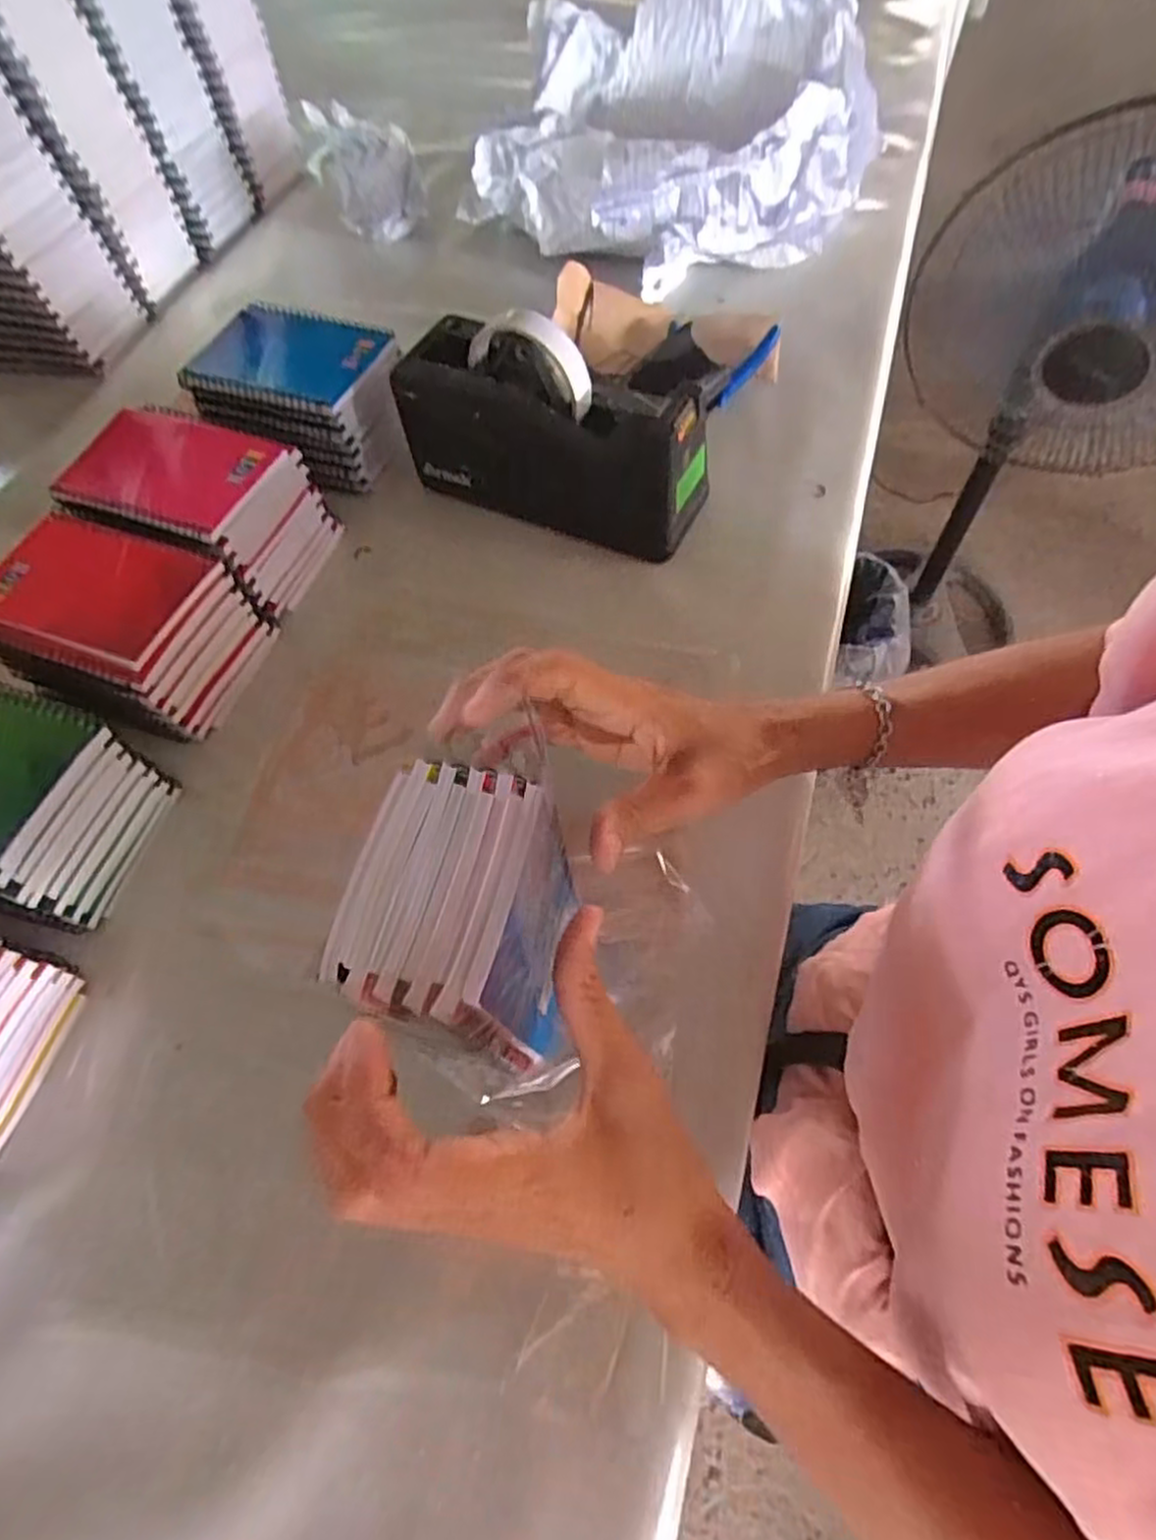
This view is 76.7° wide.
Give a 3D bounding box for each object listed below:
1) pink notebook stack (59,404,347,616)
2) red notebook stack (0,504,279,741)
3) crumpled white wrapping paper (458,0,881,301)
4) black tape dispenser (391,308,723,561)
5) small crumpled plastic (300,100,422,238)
[{"bbox_3d":[-0.253,-0.175,0.492,0.137,0.082,0.096,18,64,12],"label":"pink notebook stack"},{"bbox_3d":[-0.280,-0.085,0.451,0.130,0.073,0.111,16,64,12],"label":"red notebook stack"},{"bbox_3d":[0.089,-0.556,0.617,0.315,0.184,0.228,8,62,9],"label":"crumpled white wrapping paper"},{"bbox_3d":[-0.015,-0.228,0.489,0.201,0.116,0.069,22,65,14],"label":"black tape dispenser"},{"bbox_3d":[-0.204,-0.577,0.708,0.098,0.085,0.080,-14,61,-3],"label":"small crumpled plastic"}]

